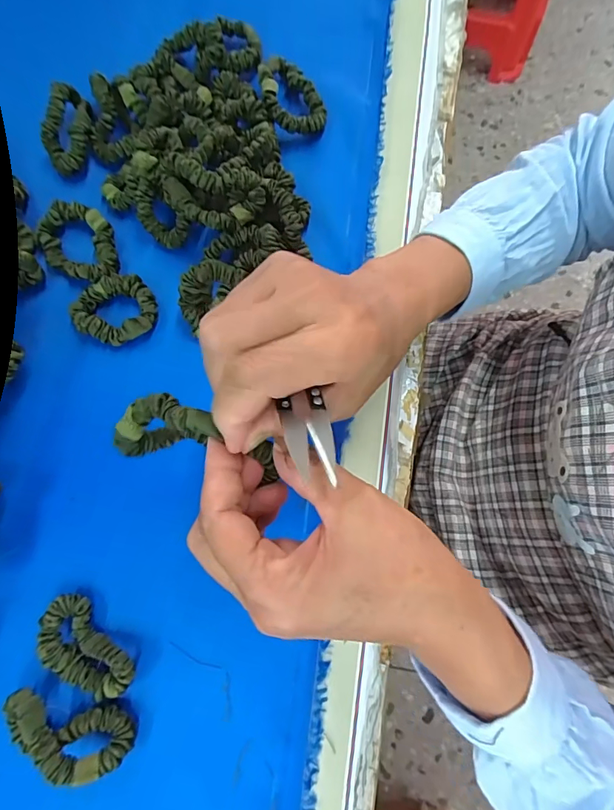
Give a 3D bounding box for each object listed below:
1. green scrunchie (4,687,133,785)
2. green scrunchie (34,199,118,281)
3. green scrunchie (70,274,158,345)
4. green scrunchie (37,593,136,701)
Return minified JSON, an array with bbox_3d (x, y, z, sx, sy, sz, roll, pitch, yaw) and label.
[{"bbox_3d":[-0.148,0.202,0.256,0.077,0.026,0.033,18,76,3],"label":"green scrunchie"},{"bbox_3d":[-0.182,-0.129,0.327,0.053,0.018,0.061,-11,77,-4],"label":"green scrunchie"},{"bbox_3d":[-0.149,-0.073,0.327,0.059,0.020,0.052,-29,79,-8],"label":"green scrunchie"},{"bbox_3d":[-0.144,0.160,0.271,0.070,0.020,0.036,43,79,8],"label":"green scrunchie"}]

